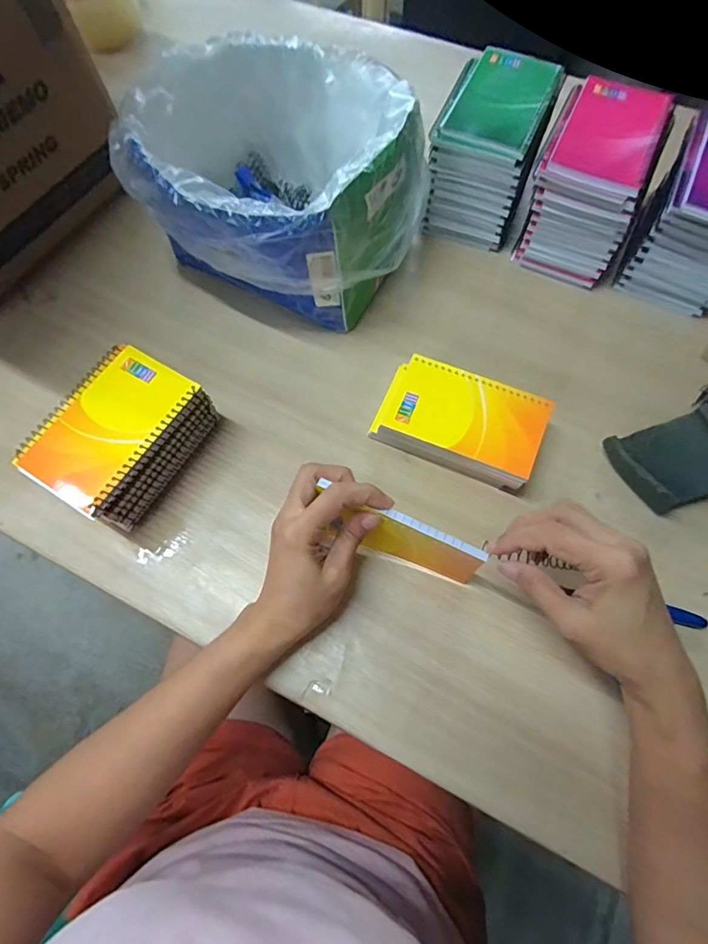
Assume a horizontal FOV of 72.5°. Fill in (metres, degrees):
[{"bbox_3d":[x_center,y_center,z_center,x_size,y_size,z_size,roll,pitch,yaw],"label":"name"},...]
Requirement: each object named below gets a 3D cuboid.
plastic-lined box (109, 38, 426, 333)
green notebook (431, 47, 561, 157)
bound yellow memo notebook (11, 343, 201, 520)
[{"bbox_3d":[-0.070,-0.273,0.483,0.267,0.153,0.229,25,70,10],"label":"plastic-lined box"},{"bbox_3d":[0.139,-0.357,0.462,0.091,0.014,0.136,22,70,9],"label":"green notebook"},{"bbox_3d":[-0.199,-0.040,0.388,0.089,0.010,0.131,29,71,12],"label":"bound yellow memo notebook"}]

